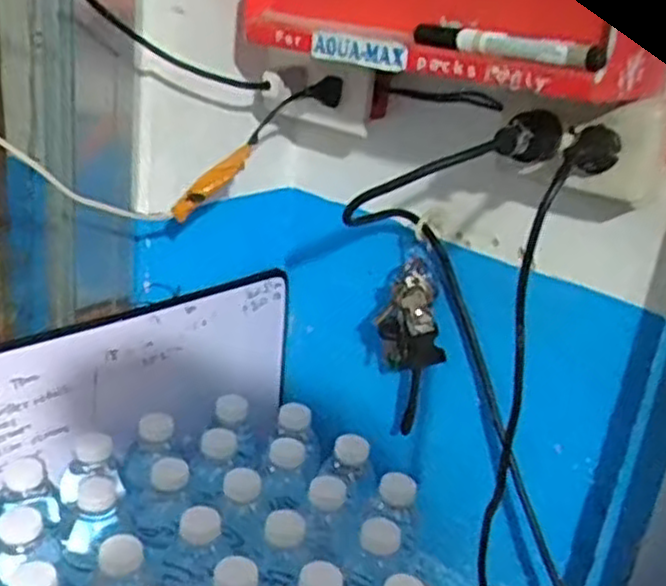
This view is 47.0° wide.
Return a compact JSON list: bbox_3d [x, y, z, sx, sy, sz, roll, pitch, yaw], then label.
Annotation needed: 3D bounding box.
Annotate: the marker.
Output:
[{"bbox_3d":[0.111,-0.165,0.510,0.141,0.015,0.015,24,29,35],"label":"marker"}]

